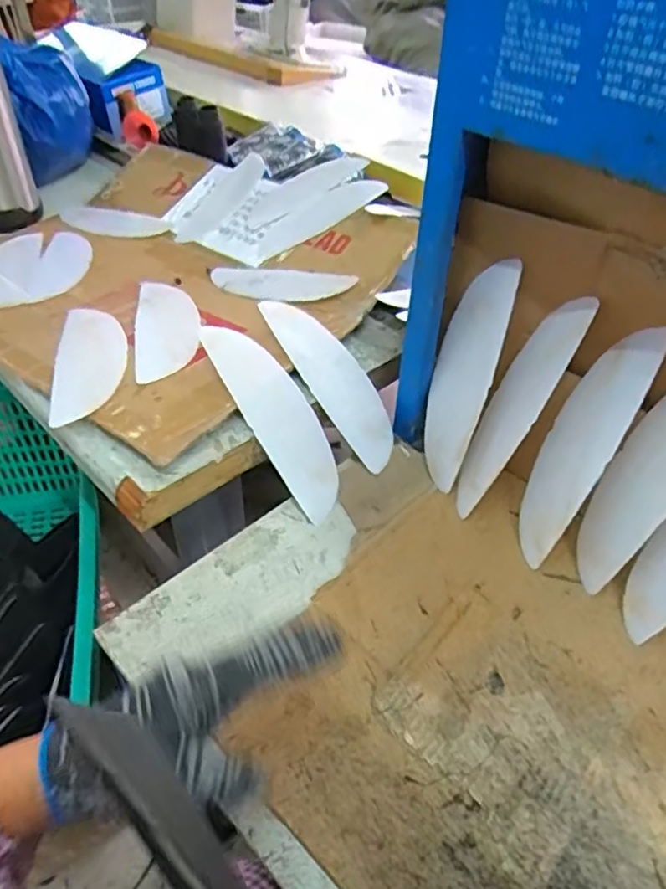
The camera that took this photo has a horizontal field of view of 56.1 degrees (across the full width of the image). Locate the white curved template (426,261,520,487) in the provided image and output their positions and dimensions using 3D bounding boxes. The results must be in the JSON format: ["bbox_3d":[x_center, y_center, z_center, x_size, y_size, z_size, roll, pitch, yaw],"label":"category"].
[{"bbox_3d":[0.128,-0.067,0.616,0.013,0.222,0.065,-1,23,-35],"label":"white curved template"}]

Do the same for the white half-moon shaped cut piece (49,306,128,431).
[{"bbox_3d":[-0.259,-0.090,0.669,0.072,0.006,0.203,-9,48,-5],"label":"white half-moon shaped cut piece"}]

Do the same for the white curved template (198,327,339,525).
[{"bbox_3d":[-0.055,-0.029,0.634,0.062,0.015,0.218,-31,93,-10],"label":"white curved template"}]

